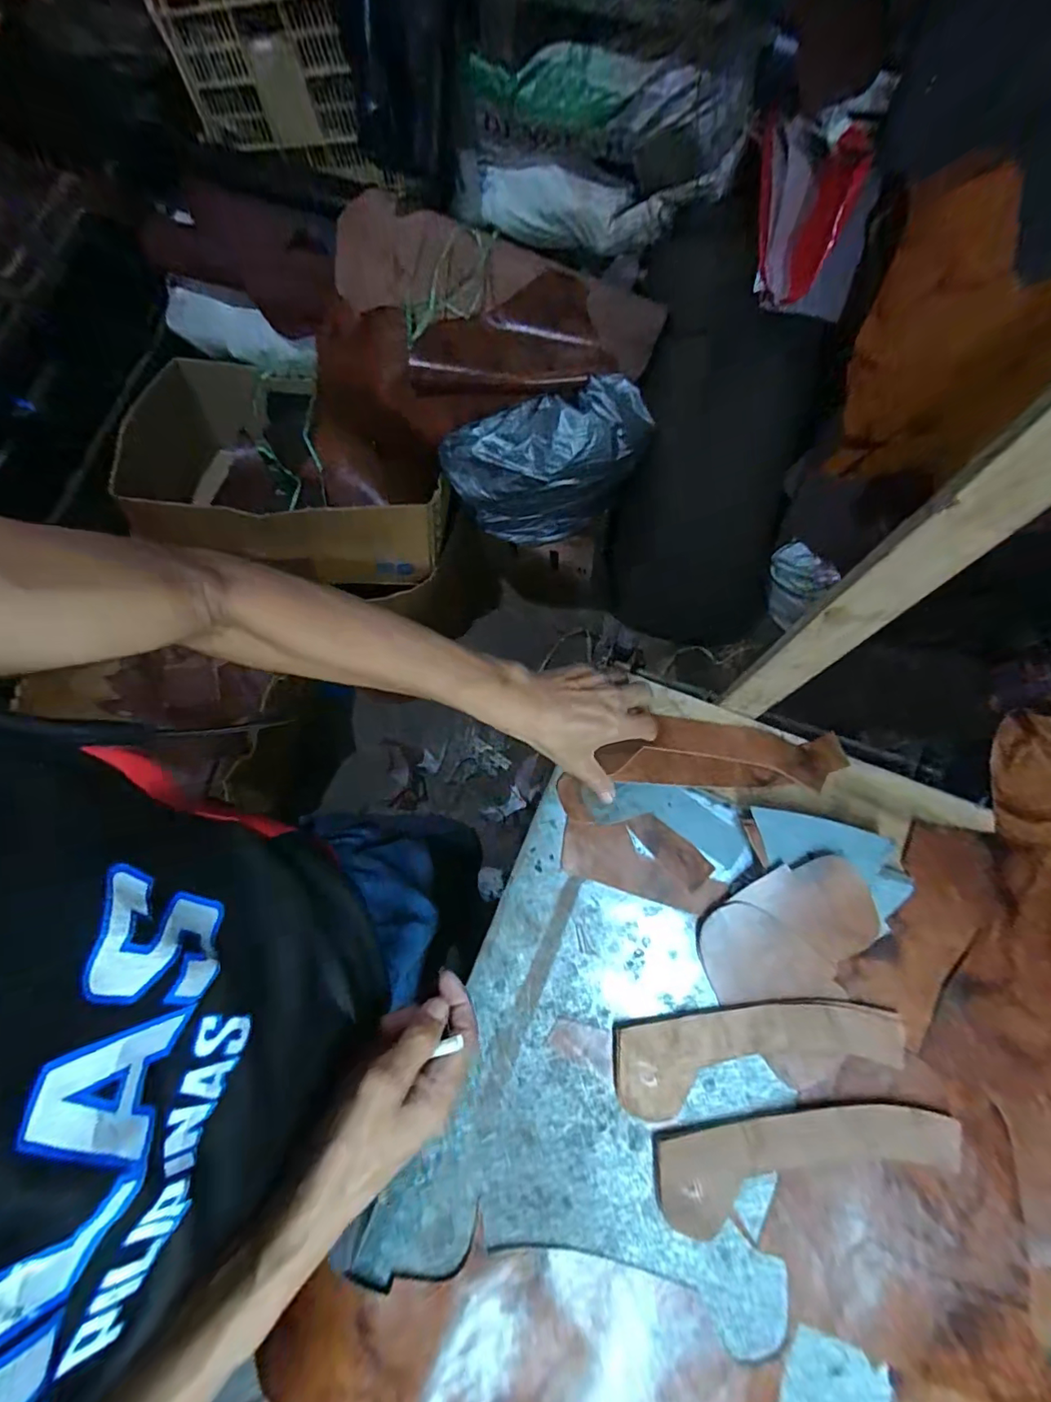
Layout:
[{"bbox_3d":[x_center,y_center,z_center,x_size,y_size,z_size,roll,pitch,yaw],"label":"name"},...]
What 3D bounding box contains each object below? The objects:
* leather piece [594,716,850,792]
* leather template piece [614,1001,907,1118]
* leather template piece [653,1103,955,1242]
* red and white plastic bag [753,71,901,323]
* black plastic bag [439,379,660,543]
[{"bbox_3d":[0.188,0.050,0.494,0.224,0.016,0.065,2,67,-2],"label":"leather piece"},{"bbox_3d":[0.188,0.283,0.425,0.232,0.011,0.064,-9,75,-2],"label":"leather template piece"},{"bbox_3d":[0.214,0.350,0.401,0.226,0.009,0.061,-12,70,0],"label":"leather template piece"},{"bbox_3d":[0.449,-0.750,0.815,0.162,0.263,0.073,4,33,21],"label":"red and white plastic bag"},{"bbox_3d":[0.035,-0.471,1.106,0.381,0.348,0.143,-10,73,-1],"label":"black plastic bag"}]

